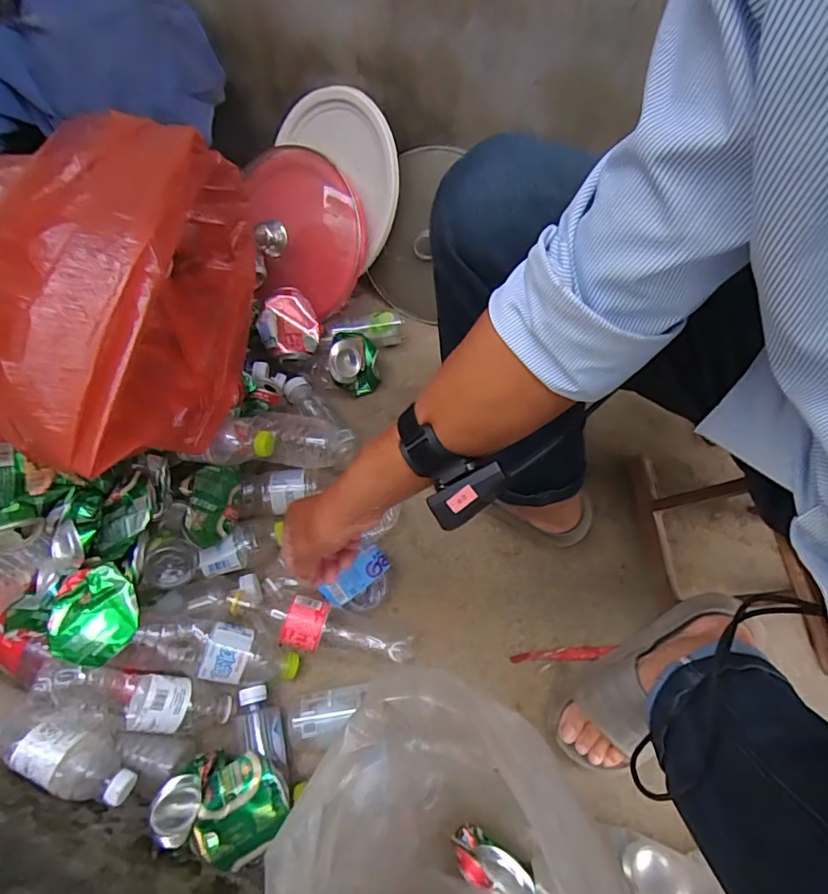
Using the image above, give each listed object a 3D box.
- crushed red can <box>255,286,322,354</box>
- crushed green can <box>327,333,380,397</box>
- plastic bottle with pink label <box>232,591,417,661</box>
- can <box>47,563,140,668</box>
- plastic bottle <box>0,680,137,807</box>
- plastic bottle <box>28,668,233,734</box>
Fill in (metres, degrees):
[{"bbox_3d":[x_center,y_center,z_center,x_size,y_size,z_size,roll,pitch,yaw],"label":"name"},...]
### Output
[{"bbox_3d":[-0.196,-0.189,0.807,0.090,0.065,0.094,-1,67,2],"label":"crushed red can"},{"bbox_3d":[-0.096,-0.135,0.824,0.076,0.088,0.075,-1,67,2],"label":"crushed green can"},{"bbox_3d":[-0.117,0.233,0.663,0.228,0.066,0.058,11,68,7],"label":"plastic bottle with pink label"},{"bbox_3d":[-0.357,0.191,0.585,0.085,0.041,0.107,-10,67,-2],"label":"can"},{"bbox_3d":[-0.408,0.317,0.559,0.226,0.058,0.062,21,70,11],"label":"plastic bottle"},{"bbox_3d":[-0.324,0.295,0.601,0.214,0.071,0.063,27,64,-31],"label":"plastic bottle"}]

